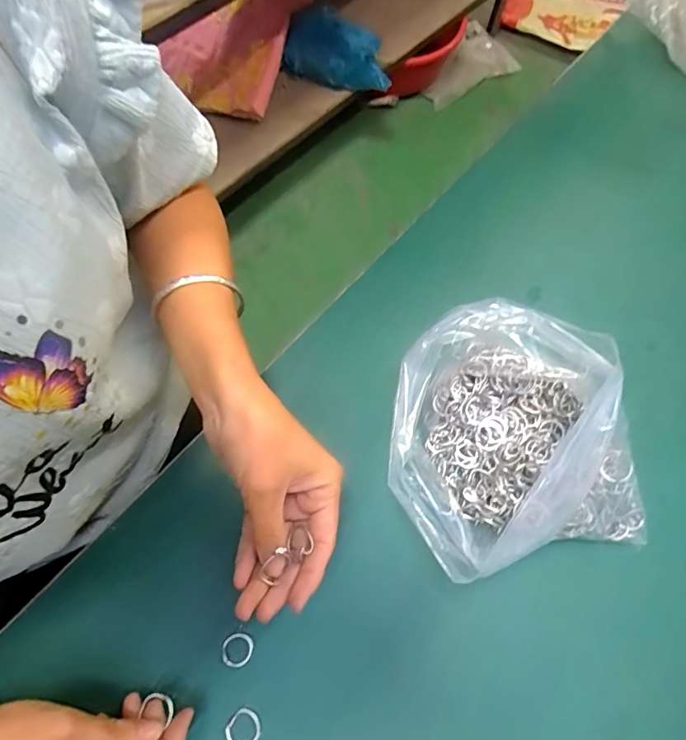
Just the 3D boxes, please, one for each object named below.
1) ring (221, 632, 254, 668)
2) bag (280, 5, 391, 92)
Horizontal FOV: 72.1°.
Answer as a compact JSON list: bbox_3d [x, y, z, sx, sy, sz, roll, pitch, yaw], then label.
[{"bbox_3d":[-0.070,0.187,0.315,0.021,0.007,0.020,1,69,-3],"label":"ring"},{"bbox_3d":[-0.008,-0.788,1.186,0.281,0.108,0.145,27,70,7],"label":"bag"}]

